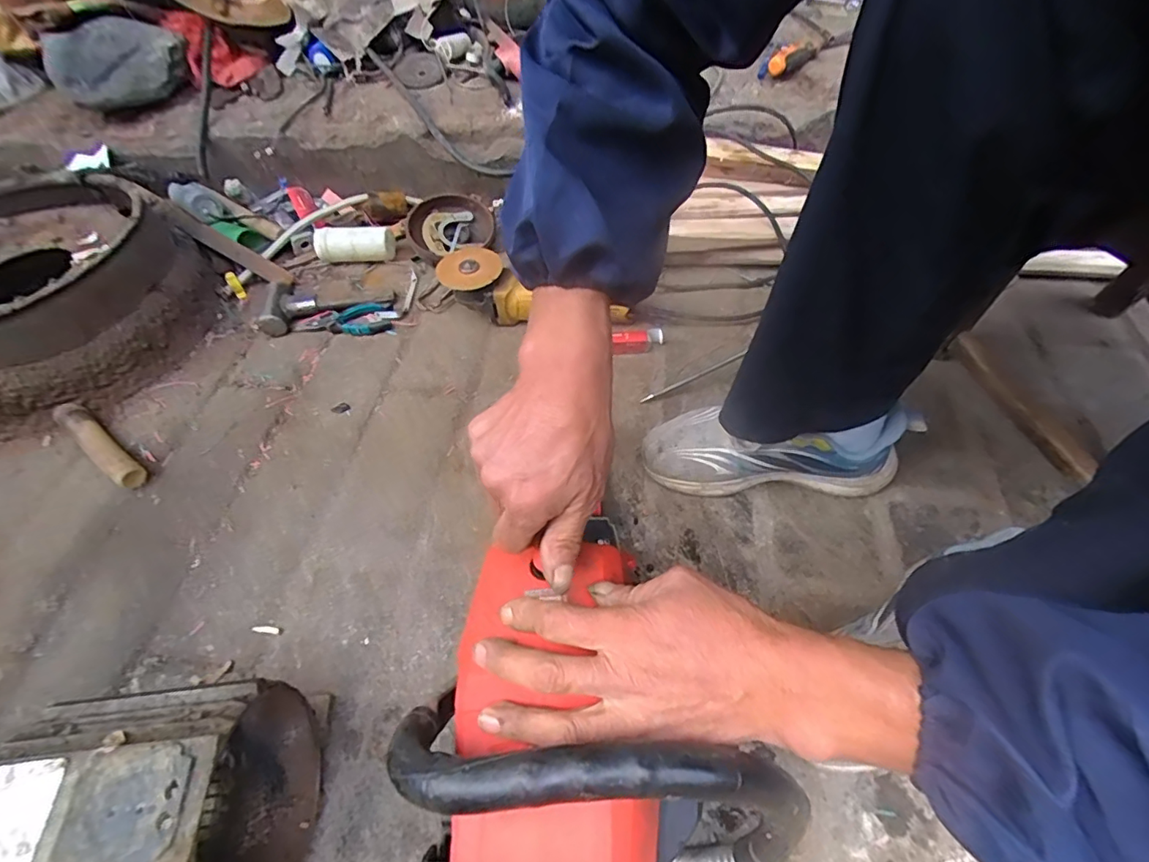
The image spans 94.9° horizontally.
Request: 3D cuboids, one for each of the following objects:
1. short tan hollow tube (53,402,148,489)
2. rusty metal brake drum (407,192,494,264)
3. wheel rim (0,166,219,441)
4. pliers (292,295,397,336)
[{"bbox_3d":[-0.620,0.015,0.686,0.192,0.031,0.032,30,62,24],"label":"short tan hollow tube"},{"bbox_3d":[-0.209,-0.346,0.888,0.143,0.047,0.128,-19,55,-9],"label":"rusty metal brake drum"},{"bbox_3d":[-0.806,-0.222,0.797,0.386,0.151,0.449,-35,59,-19],"label":"wheel rim"},{"bbox_3d":[-0.356,-0.169,0.813,0.160,0.020,0.057,-11,54,-3],"label":"pliers"}]

